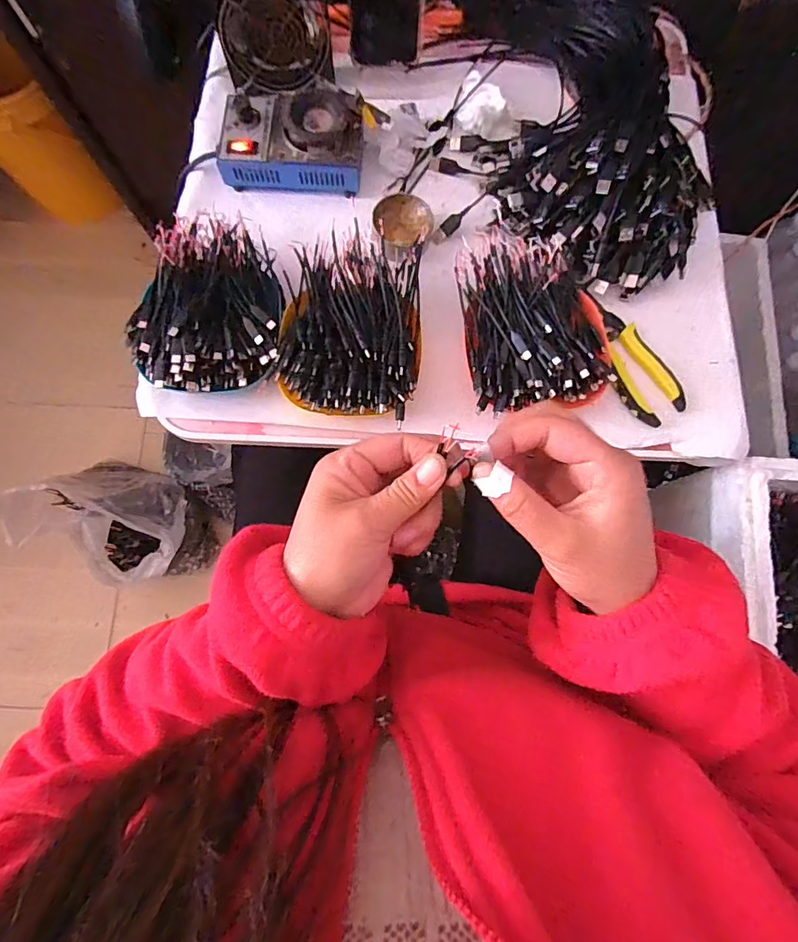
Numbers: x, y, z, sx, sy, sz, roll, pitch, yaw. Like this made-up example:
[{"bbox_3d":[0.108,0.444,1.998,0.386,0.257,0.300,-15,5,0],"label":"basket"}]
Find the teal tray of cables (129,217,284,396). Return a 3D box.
[{"bbox_3d":[-0.186,-0.165,0.455,0.141,0.038,0.175,-5,78,-2],"label":"teal tray of cables"}]

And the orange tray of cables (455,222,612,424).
[{"bbox_3d":[0.132,-0.144,0.467,0.137,0.049,0.177,-5,78,-2],"label":"orange tray of cables"}]

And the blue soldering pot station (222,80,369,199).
[{"bbox_3d":[-0.115,-0.370,0.524,0.148,0.050,0.107,4,78,0],"label":"blue soldering pot station"}]

